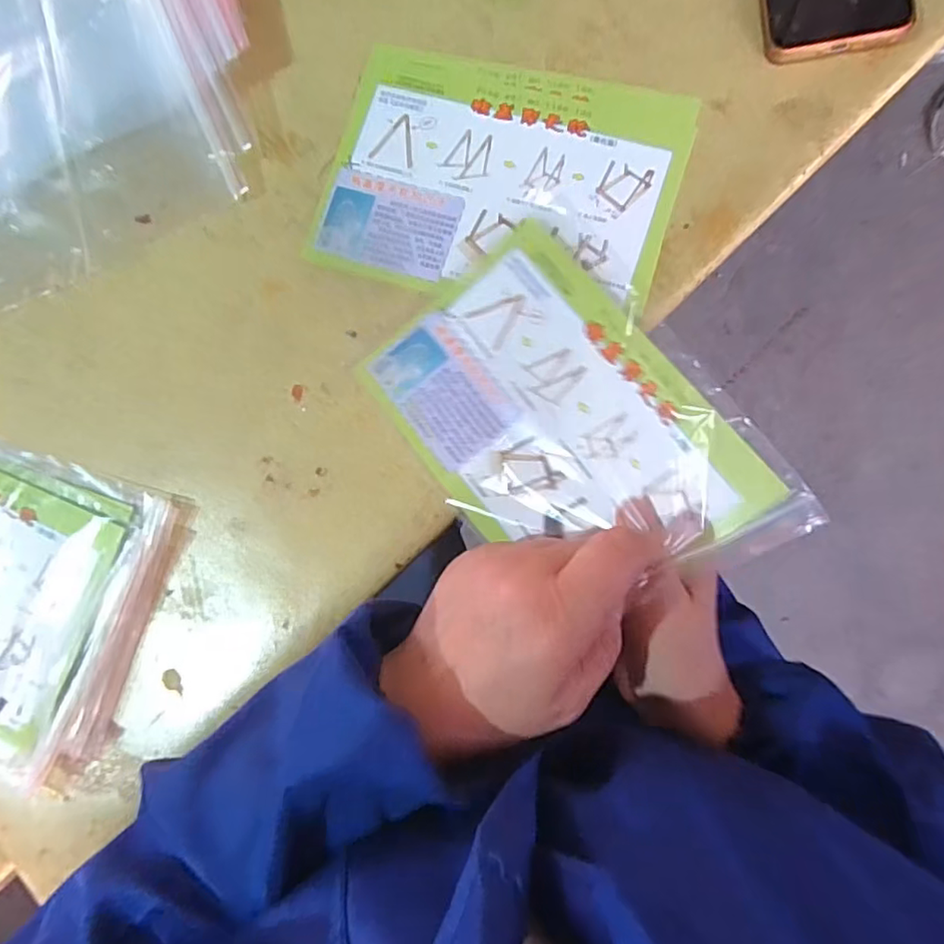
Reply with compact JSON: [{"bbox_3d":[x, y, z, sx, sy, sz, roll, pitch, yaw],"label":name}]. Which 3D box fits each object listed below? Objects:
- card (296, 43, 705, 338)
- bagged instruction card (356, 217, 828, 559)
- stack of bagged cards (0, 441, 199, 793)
[{"bbox_3d":[0.017,-0.178,0.361,0.206,0.004,0.147,17,86,8],"label":"card"},{"bbox_3d":[0.045,-0.029,0.318,0.149,0.050,0.206,-33,83,3],"label":"bagged instruction card"},{"bbox_3d":[-0.316,0.071,0.372,0.248,0.011,0.177,17,86,8],"label":"stack of bagged cards"}]

